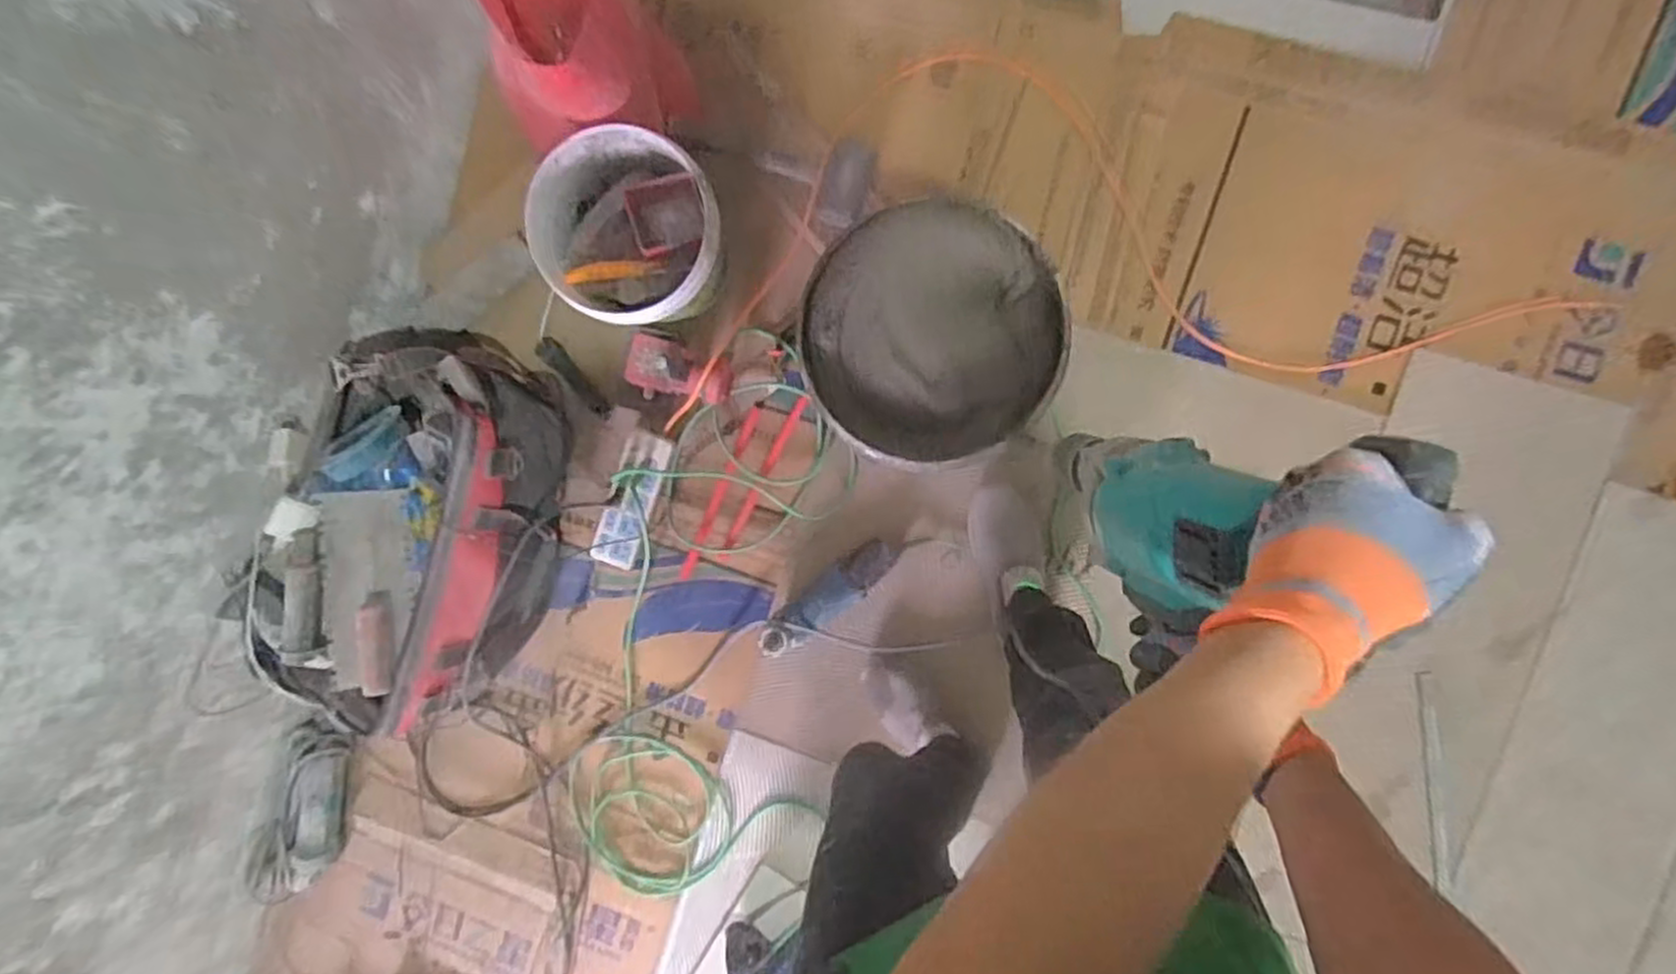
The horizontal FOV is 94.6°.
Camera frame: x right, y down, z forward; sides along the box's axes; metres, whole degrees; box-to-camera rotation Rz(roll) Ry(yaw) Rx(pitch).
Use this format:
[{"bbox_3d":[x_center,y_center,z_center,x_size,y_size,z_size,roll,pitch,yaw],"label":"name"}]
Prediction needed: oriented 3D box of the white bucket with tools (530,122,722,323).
[{"bbox_3d":[-0.280,-0.358,1.118,0.245,0.234,0.233,0,91,8],"label":"white bucket with tools"}]

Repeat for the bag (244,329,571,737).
[{"bbox_3d":[-0.612,0.050,1.155,0.298,0.303,0.568,5,92,7],"label":"bag"}]

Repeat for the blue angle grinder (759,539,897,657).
[{"bbox_3d":[-0.014,0.173,1.209,0.252,0.060,0.065,-39,86,7],"label":"blue angle grinder"}]

